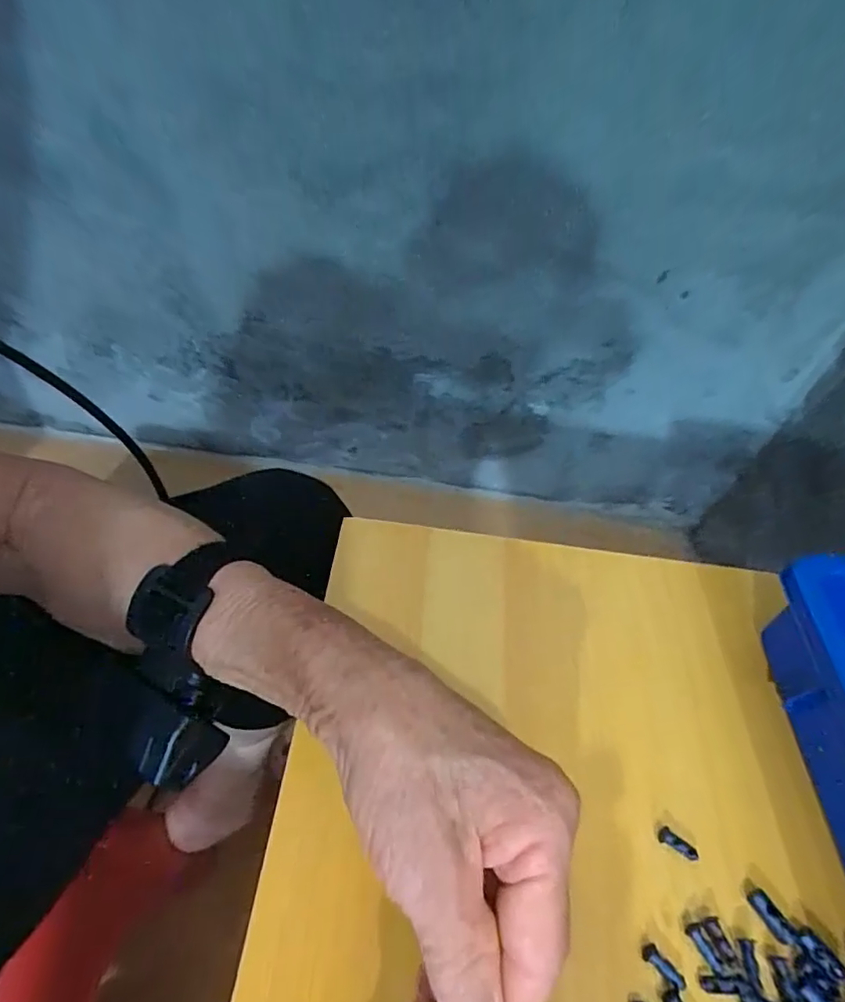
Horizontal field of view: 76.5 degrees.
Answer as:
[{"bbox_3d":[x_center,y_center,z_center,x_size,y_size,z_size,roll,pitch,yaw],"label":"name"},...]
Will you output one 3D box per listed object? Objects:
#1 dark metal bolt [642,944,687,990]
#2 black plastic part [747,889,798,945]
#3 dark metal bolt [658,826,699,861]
[{"bbox_3d":[0.094,0.183,0.210,0.006,0.005,0.017,-35,61,-29],"label":"dark metal bolt"},{"bbox_3d":[0.146,0.173,0.223,0.007,0.004,0.019,-21,55,-21],"label":"black plastic part"},{"bbox_3d":[0.114,0.152,0.238,0.017,0.004,0.007,27,53,17],"label":"dark metal bolt"}]

